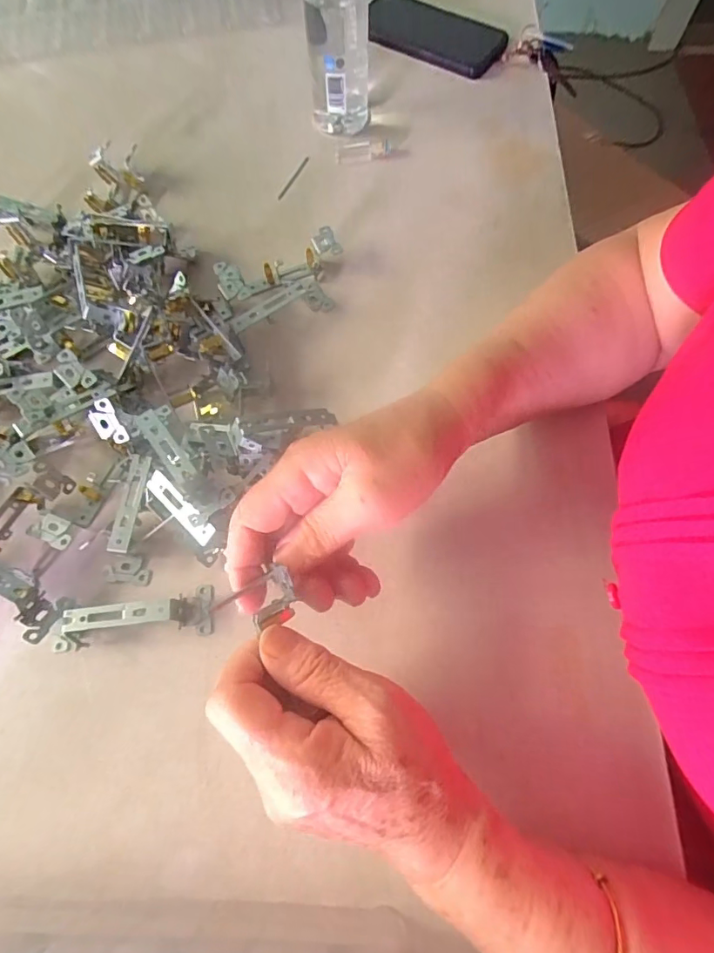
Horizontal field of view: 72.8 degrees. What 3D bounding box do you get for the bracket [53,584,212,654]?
[{"bbox_3d":[-0.150,0.092,0.315,0.103,0.024,0.030,-7,70,-1],"label":"bracket"}]

